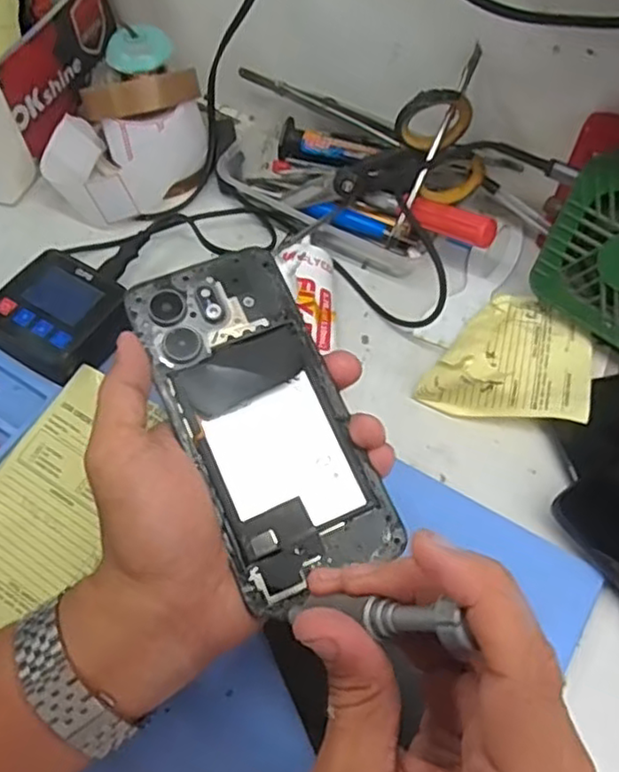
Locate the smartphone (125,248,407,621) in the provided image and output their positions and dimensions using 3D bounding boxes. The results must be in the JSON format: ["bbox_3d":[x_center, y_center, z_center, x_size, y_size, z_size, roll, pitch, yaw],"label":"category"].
[{"bbox_3d":[-0.022,0.012,0.306,0.074,0.009,0.160,-23,74,-11],"label":"smartphone"}]

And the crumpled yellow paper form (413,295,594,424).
[{"bbox_3d":[0.127,-0.025,0.409,0.095,0.038,0.096,18,62,12],"label":"crumpled yellow paper form"}]

